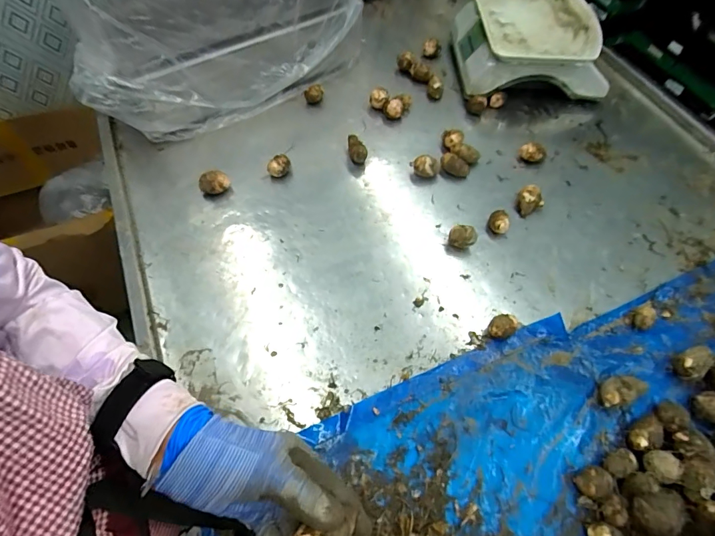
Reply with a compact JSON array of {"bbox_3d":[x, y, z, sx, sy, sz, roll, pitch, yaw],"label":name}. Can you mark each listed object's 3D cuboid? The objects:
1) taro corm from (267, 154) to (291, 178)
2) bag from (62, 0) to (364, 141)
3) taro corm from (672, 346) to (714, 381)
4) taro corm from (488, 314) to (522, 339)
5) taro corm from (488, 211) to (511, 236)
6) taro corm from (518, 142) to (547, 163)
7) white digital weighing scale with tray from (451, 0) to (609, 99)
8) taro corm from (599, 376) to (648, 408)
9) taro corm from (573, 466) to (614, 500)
[{"bbox_3d":[-0.140,-0.177,0.723,0.030,0.039,0.038,29,64,13],"label":"taro corm"},{"bbox_3d":[-0.227,-0.423,0.720,0.509,0.286,0.205,-22,64,-13],"label":"bag"},{"bbox_3d":[0.467,0.134,0.563,0.056,0.040,0.035,-22,64,-13],"label":"taro corm"},{"bbox_3d":[0.212,0.086,0.592,0.041,0.031,0.033,-36,68,-19],"label":"taro corm"},{"bbox_3d":[0.240,-0.078,0.685,0.035,0.032,0.031,27,64,12],"label":"taro corm"},{"bbox_3d":[0.332,-0.217,0.764,0.049,0.035,0.030,14,62,6],"label":"taro corm"},{"bbox_3d":[0.365,-0.478,0.863,0.276,0.158,0.276,1,61,-1],"label":"white digital weighing scale with tray"},{"bbox_3d":[0.356,0.164,0.543,0.069,0.036,0.033,-9,62,-7],"label":"taro corm"},{"bbox_3d":[0.282,0.258,0.487,0.035,0.032,0.033,1,61,-1],"label":"taro corm"}]

